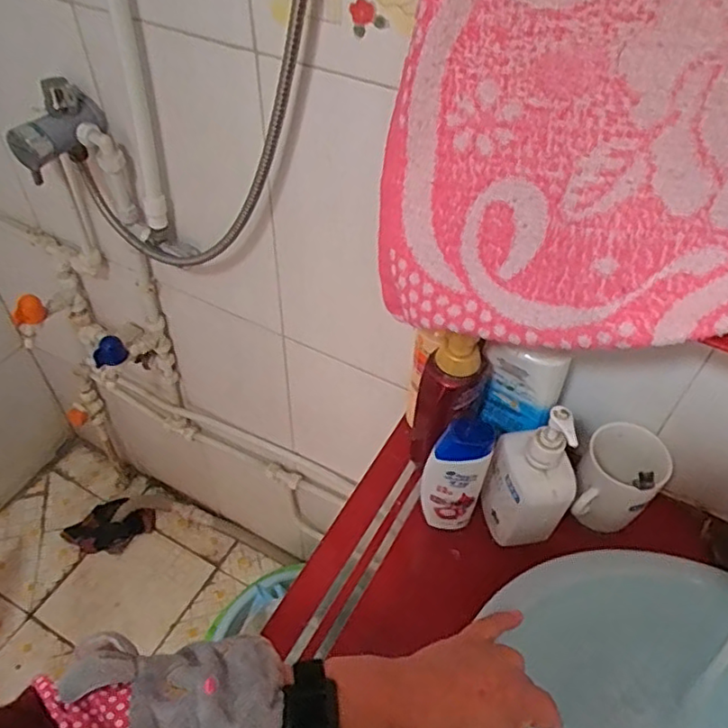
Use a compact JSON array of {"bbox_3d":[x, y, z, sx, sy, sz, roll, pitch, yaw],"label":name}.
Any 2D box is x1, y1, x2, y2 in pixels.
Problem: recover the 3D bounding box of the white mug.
[{"bbox_3d":[0.268,0.129,0.651,0.081,0.100,0.098,28,53,21],"label":"white mug"}]

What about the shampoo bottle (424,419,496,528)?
[{"bbox_3d":[0.093,0.120,0.623,0.057,0.171,0.031,16,49,11],"label":"shampoo bottle"}]

